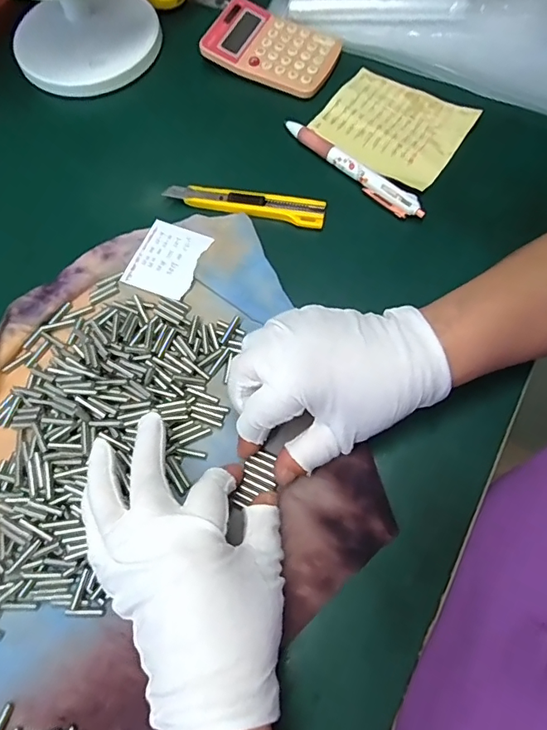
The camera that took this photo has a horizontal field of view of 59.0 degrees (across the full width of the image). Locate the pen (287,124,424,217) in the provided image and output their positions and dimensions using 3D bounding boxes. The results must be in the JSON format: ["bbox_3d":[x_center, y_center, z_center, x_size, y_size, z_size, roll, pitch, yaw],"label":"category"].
[{"bbox_3d":[0.064,-0.161,0.395,0.140,0.014,0.014,42,75,17],"label":"pen"}]

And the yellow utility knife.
[{"bbox_3d":[-0.023,-0.128,0.388,0.127,0.011,0.020,10,68,7],"label":"yellow utility knife"}]

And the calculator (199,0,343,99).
[{"bbox_3d":[-0.001,-0.292,0.447,0.115,0.018,0.074,27,77,7],"label":"calculator"}]

